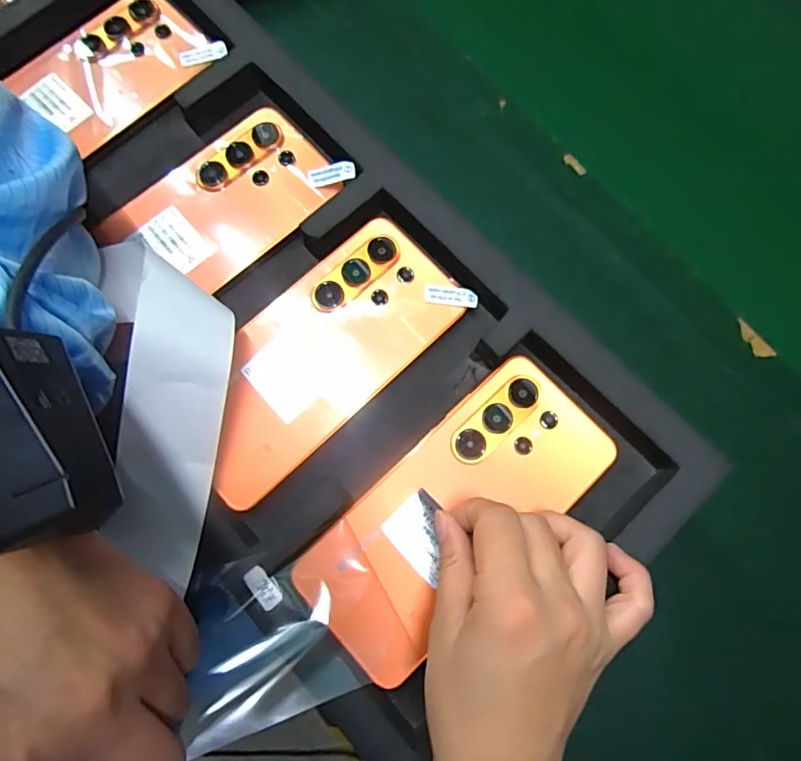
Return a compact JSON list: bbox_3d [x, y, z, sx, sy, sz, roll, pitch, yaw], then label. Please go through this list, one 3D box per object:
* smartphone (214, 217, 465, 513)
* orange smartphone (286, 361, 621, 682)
[{"bbox_3d":[-0.046,-0.014,0.274,0.163,0.011,0.075,-43,81,-10],"label":"smartphone"},{"bbox_3d":[0.029,0.068,0.258,0.170,0.009,0.074,-41,80,-8],"label":"orange smartphone"}]

